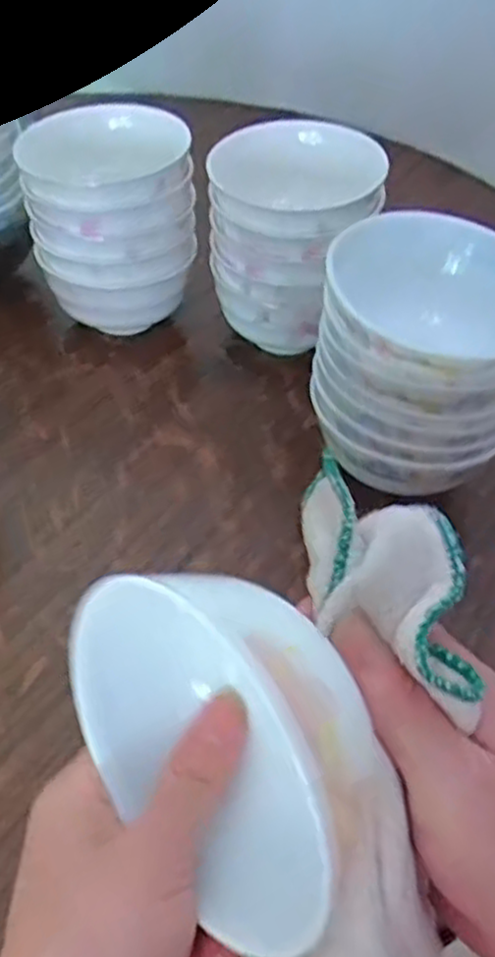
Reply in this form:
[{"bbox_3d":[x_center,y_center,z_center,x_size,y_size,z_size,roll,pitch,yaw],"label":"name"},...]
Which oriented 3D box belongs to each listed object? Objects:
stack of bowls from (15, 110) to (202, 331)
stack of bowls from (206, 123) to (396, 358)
[{"bbox_3d":[-0.088,-0.160,0.498,0.105,0.132,0.089,-11,48,-14],"label":"stack of bowls"},{"bbox_3d":[0.027,-0.146,0.493,0.098,0.133,0.091,33,53,24],"label":"stack of bowls"}]

